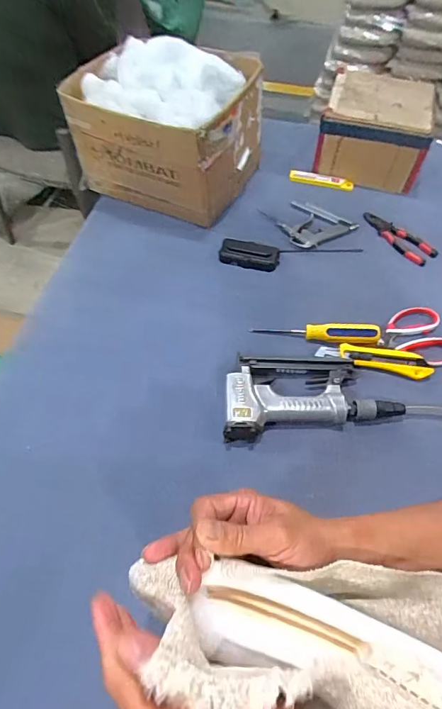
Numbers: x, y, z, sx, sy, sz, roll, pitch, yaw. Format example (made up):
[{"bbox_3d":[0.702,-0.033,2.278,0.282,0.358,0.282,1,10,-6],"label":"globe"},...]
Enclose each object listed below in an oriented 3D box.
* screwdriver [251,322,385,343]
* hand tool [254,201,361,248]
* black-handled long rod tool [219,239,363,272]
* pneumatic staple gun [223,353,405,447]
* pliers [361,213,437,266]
[{"bbox_3d":[0.152,-0.036,0.659,0.194,0.026,0.032,4,56,2],"label":"screwdriver"},{"bbox_3d":[0.173,-0.259,0.814,0.147,0.019,0.117,-24,60,-16],"label":"hand tool"},{"bbox_3d":[0.127,-0.180,0.763,0.257,0.023,0.061,2,56,0],"label":"black-handled long rod tool"},{"bbox_3d":[0.128,0.053,0.600,0.253,0.037,0.127,-4,57,-4],"label":"pneumatic staple gun"},{"bbox_3d":[0.341,-0.227,0.793,0.060,0.024,0.150,-32,63,-20],"label":"pliers"}]

